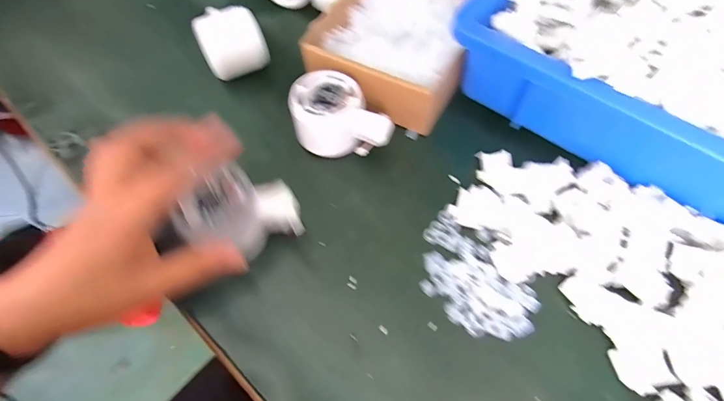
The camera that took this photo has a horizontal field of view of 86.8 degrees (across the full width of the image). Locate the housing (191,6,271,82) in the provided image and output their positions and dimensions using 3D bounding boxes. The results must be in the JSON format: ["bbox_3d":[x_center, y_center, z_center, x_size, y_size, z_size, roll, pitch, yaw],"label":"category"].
[{"bbox_3d":[-0.132,-0.158,0.385,0.055,0.051,0.055,-23,62,-11],"label":"housing"}]

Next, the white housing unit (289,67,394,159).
[{"bbox_3d":[-0.016,-0.069,0.336,0.085,0.055,0.059,17,62,11],"label":"white housing unit"}]

